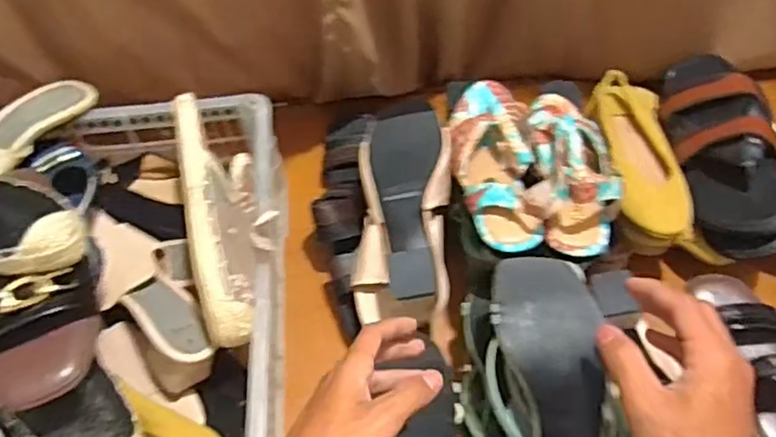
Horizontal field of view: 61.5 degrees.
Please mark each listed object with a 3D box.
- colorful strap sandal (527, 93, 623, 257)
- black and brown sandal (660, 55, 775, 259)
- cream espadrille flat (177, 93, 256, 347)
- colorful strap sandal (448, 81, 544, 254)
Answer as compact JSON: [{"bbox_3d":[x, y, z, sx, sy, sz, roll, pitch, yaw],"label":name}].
[{"bbox_3d":[0.182,-0.066,0.647,0.087,0.066,0.226,6,44,6],"label":"colorful strap sandal"},{"bbox_3d":[0.371,-0.090,0.717,0.104,0.067,0.271,5,57,5],"label":"black and brown sandal"},{"bbox_3d":[-0.161,-0.012,0.623,0.075,0.059,0.260,-12,57,-6],"label":"cream espadrille flat"},{"bbox_3d":[0.110,-0.061,0.649,0.092,0.062,0.225,1,57,2],"label":"colorful strap sandal"}]

